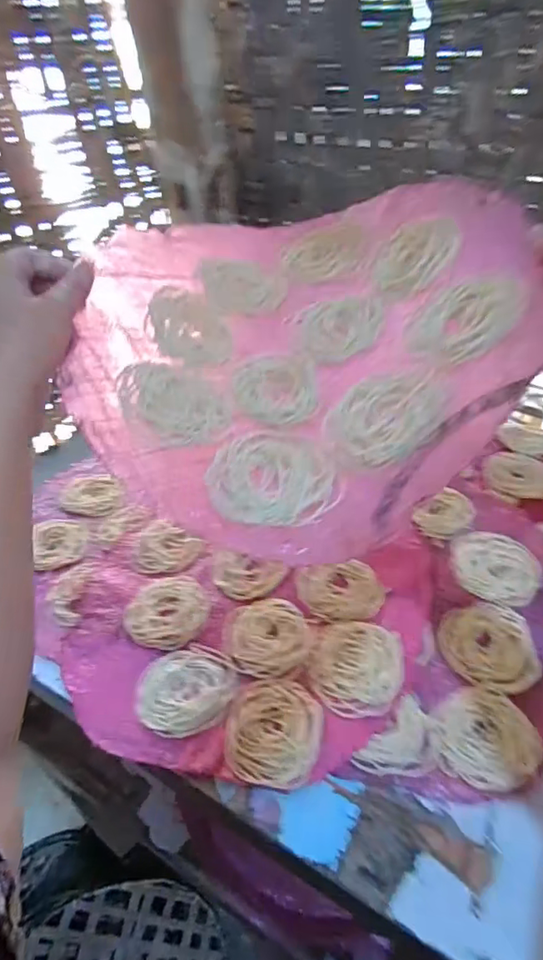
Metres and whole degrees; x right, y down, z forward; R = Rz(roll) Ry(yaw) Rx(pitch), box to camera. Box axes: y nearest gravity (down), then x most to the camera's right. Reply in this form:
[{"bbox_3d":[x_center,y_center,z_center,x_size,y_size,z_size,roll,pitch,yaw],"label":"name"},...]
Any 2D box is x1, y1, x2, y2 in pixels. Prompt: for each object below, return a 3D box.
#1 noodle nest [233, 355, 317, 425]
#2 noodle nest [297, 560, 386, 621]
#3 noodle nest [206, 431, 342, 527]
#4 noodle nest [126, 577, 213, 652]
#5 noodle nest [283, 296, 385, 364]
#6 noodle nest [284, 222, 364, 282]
[{"bbox_3d":[0.003,-0.067,0.389,0.057,0.011,0.066,-1,46,3],"label":"noodle nest"},{"bbox_3d":[0.064,0.101,0.495,0.072,0.019,0.064,-9,46,-4],"label":"noodle nest"},{"bbox_3d":[0.002,-0.003,0.344,0.079,0.015,0.069,-1,46,3],"label":"noodle nest"},{"bbox_3d":[-0.093,0.119,0.492,0.073,0.013,0.077,-2,46,2],"label":"noodle nest"},{"bbox_3d":[0.054,-0.118,0.414,0.065,0.009,0.071,-28,52,4],"label":"noodle nest"},{"bbox_3d":[0.044,-0.201,0.470,0.066,0.019,0.066,-2,46,3],"label":"noodle nest"}]

